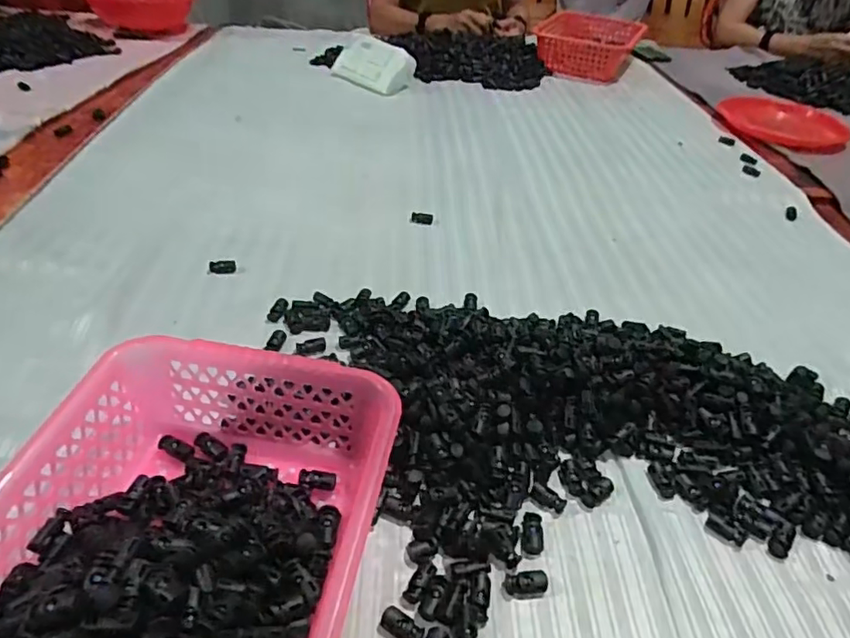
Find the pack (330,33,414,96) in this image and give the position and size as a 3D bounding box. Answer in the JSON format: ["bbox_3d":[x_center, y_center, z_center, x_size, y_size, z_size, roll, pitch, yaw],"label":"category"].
[{"bbox_3d":[-0.102,-0.501,1.137,0.071,0.072,0.174,-30,48,-33],"label":"pack"}]

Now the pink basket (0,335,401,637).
[{"bbox_3d":[-0.146,0.152,0.331,0.211,0.083,0.303,8,39,8],"label":"pink basket"}]

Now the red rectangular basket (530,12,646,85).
[{"bbox_3d":[0.355,-0.606,1.287,0.233,0.084,0.204,12,40,13],"label":"red rectangular basket"}]

